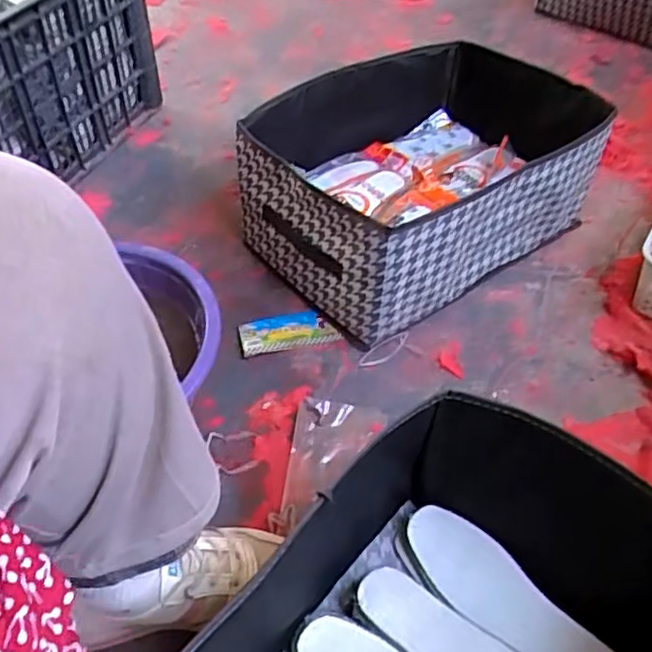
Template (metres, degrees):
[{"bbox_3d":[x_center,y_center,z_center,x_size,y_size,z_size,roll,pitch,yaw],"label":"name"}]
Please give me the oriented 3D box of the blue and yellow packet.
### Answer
[{"bbox_3d":[-0.050,0.008,0.817,0.114,0.010,0.055,-12,53,-15],"label":"blue and yellow packet"}]

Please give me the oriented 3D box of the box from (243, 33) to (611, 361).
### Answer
[{"bbox_3d":[0.140,-0.215,0.895,0.473,0.193,0.320,-31,57,-21],"label":"box"}]

